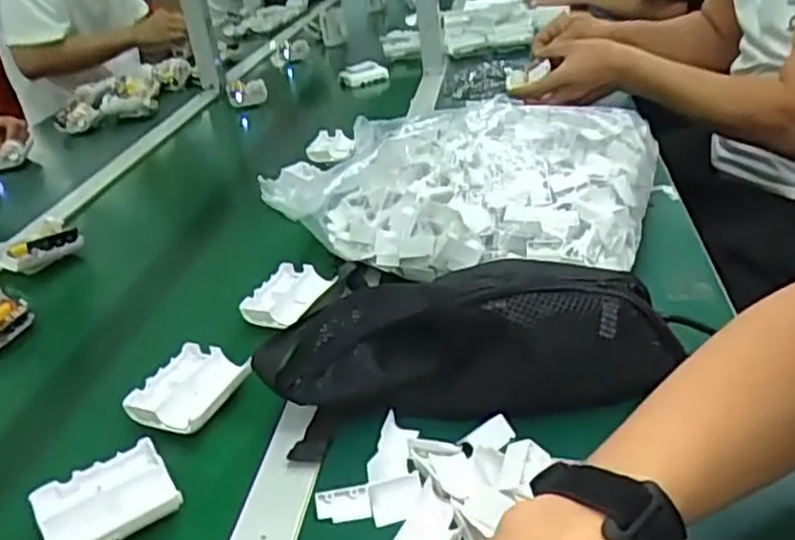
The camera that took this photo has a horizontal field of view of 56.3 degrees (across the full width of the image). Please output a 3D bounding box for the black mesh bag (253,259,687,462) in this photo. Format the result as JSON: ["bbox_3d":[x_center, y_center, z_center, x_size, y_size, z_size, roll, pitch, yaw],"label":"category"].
[{"bbox_3d":[0.043,0.053,0.504,0.275,0.100,0.063,-6,27,-1],"label":"black mesh bag"}]

